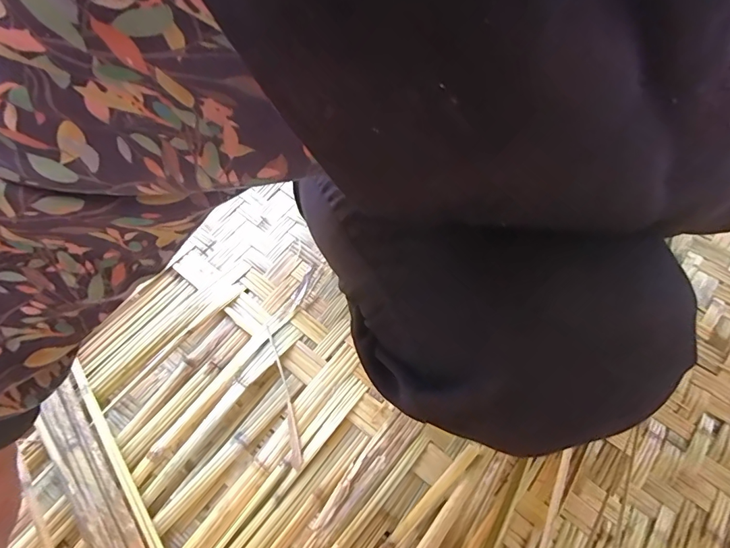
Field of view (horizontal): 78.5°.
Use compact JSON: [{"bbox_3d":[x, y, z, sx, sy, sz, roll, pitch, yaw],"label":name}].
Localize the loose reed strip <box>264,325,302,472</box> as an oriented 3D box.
[{"bbox_3d":[-0.090,0.133,0.501,0.011,0.007,0.161,-14,66,-6],"label":"loose reed strip"}]

